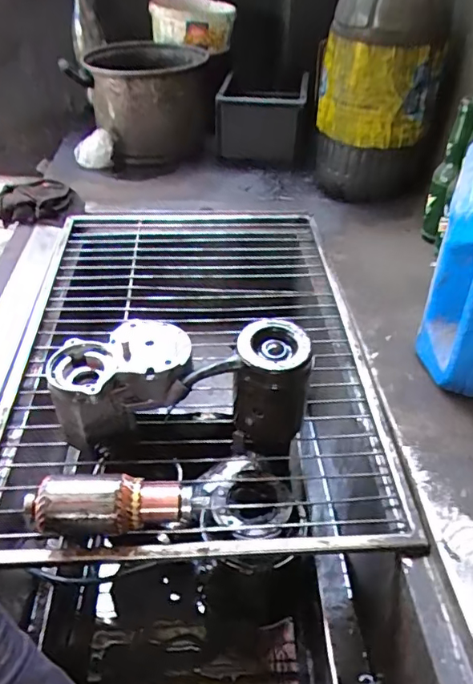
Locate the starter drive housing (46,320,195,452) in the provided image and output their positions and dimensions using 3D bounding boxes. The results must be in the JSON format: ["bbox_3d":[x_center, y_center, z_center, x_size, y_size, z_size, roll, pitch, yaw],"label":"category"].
[{"bbox_3d":[-0.117,0.050,0.547,0.139,0.111,0.096,-9,42,-13],"label":"starter drive housing"}]

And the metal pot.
[{"bbox_3d":[-0.175,-0.485,1.087,0.245,0.193,0.267,-6,41,-9],"label":"metal pot"}]

